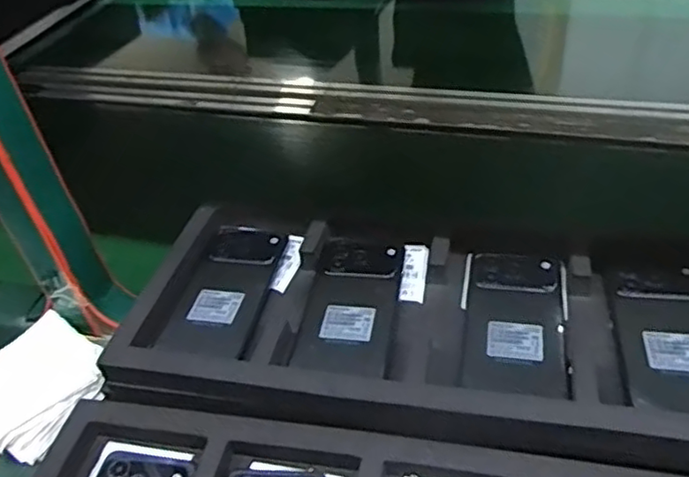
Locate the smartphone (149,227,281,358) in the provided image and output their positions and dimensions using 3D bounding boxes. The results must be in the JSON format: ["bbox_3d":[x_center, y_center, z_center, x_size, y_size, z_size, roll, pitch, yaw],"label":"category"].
[{"bbox_3d":[-0.100,0.036,0.564,0.071,0.014,0.175,4,38,9],"label":"smartphone"}]

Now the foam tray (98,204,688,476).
[{"bbox_3d":[0.071,0.068,0.514,0.476,0.054,0.224,7,43,15],"label":"foam tray"}]

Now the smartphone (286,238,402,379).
[{"bbox_3d":[0.008,0.051,0.531,0.072,0.010,0.150,3,42,11],"label":"smartphone"}]

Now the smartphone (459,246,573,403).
[{"bbox_3d":[0.133,0.061,0.499,0.076,0.013,0.152,5,42,13],"label":"smartphone"}]

